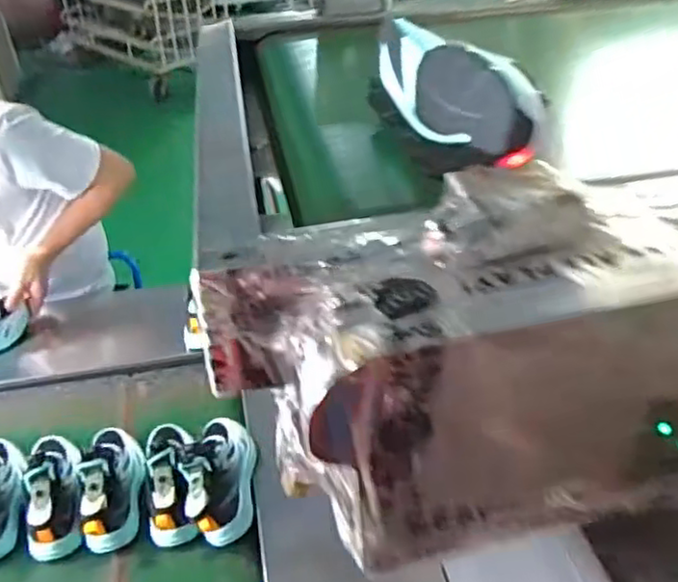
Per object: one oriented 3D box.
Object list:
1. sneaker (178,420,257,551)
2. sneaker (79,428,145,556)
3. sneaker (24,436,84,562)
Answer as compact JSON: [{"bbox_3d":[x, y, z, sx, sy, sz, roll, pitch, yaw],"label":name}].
[{"bbox_3d":[-0.178,0.276,1.009,0.095,0.104,0.221,-2,38,-1],"label":"sneaker"},{"bbox_3d":[-0.345,0.279,1.009,0.080,0.108,0.211,-9,38,-10],"label":"sneaker"},{"bbox_3d":[-0.427,0.289,0.991,0.087,0.107,0.213,-14,40,-16],"label":"sneaker"}]

